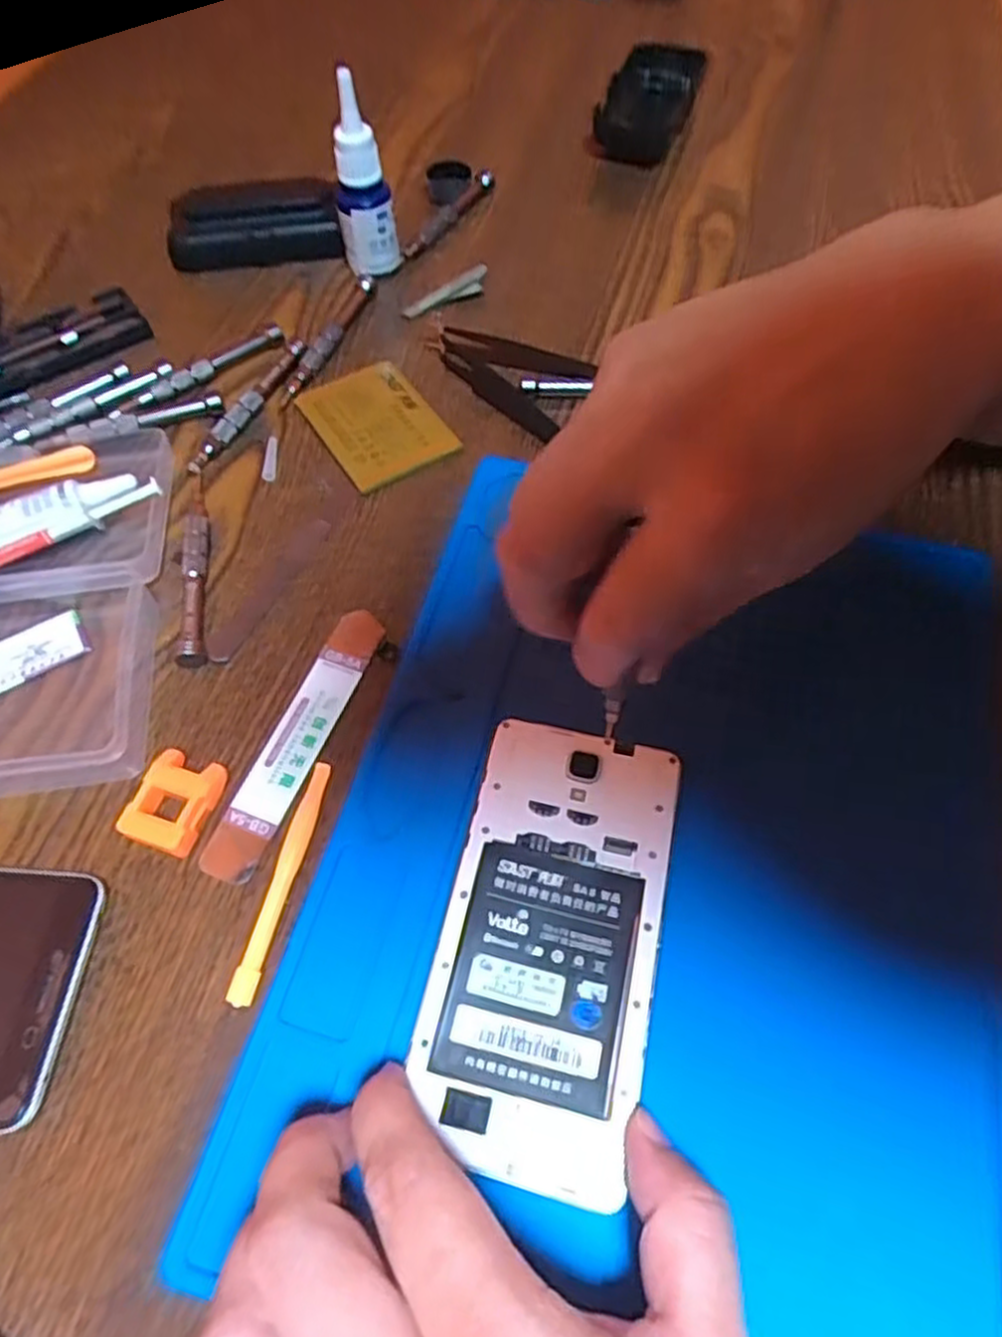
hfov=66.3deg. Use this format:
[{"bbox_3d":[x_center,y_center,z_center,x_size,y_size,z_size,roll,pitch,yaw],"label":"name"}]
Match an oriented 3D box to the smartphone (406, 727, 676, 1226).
[{"bbox_3d":[0.017,0.085,0.252,0.069,0.006,0.140,10,62,6],"label":"smartphone"}]

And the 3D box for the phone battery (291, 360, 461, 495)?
[{"bbox_3d":[-0.062,-0.122,0.378,0.054,0.004,0.076,-29,64,-15],"label":"phone battery"}]

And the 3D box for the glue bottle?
[{"bbox_3d":[-0.073,-0.254,0.405,0.023,0.092,0.025,-40,67,-19],"label":"glue bottle"}]

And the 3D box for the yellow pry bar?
[{"bbox_3d":[-0.076,0.072,0.267,0.009,0.007,0.084,9,61,6],"label":"yellow pry bar"}]

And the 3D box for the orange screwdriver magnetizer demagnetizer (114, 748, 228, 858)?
[{"bbox_3d":[-0.117,0.049,0.278,0.026,0.013,0.034,16,62,9],"label":"orange screwdriver magnetizer demagnetizer"}]

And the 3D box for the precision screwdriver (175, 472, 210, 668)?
[{"bbox_3d":[-0.133,-0.046,0.334,0.011,0.009,0.102,-7,61,-3],"label":"precision screwdriver"}]

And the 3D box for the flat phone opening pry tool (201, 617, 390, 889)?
[{"bbox_3d":[-0.078,0.025,0.295,0.020,0.004,0.116,19,63,11],"label":"flat phone opening pry tool"}]

